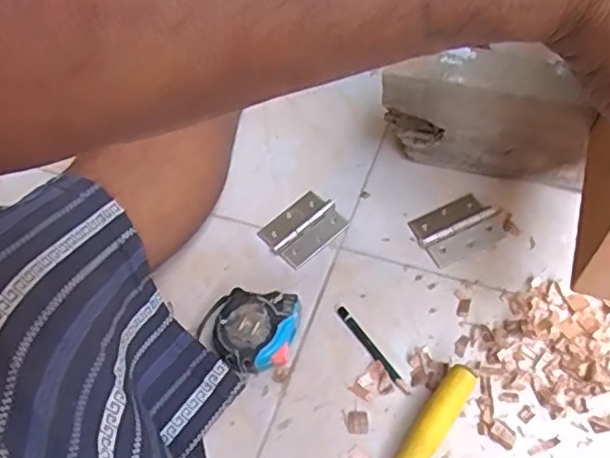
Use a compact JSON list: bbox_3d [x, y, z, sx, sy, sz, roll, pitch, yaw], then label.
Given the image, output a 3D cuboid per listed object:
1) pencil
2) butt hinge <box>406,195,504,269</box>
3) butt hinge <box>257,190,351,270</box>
[{"bbox_3d":[0.059,0.105,0.574,0.008,0.004,0.096,-31,60,-16],"label":"pencil"},{"bbox_3d":[0.149,-0.002,0.632,0.080,0.009,0.060,-24,58,-11],"label":"butt hinge"},{"bbox_3d":[-0.001,-0.001,0.649,0.078,0.004,0.060,-38,62,-19],"label":"butt hinge"}]

